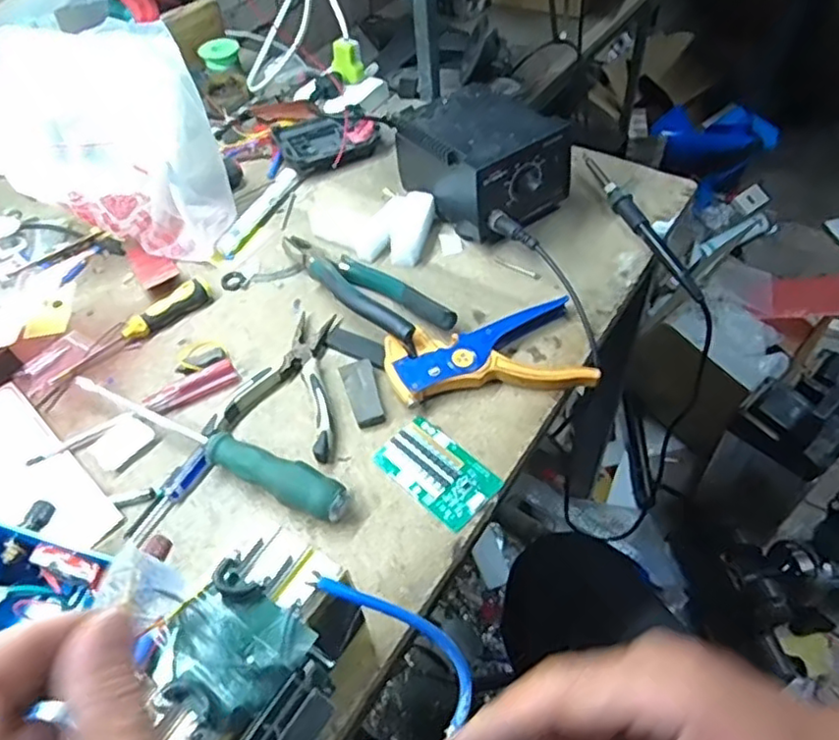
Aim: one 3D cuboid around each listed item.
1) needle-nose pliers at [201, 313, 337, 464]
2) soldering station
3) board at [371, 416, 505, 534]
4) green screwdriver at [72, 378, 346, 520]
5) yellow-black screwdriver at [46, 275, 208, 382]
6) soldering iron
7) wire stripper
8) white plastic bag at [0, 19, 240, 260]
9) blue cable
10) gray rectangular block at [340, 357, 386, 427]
[{"bbox_3d":[-0.106,0.005,0.548,0.100,0.014,0.142,8,55,10],"label":"needle-nose pliers"},{"bbox_3d":[0.062,-0.214,0.649,0.116,0.087,0.152,-36,59,-20],"label":"soldering station"},{"bbox_3d":[0.013,0.076,0.495,0.054,0.005,0.090,-40,61,-22],"label":"board"},{"bbox_3d":[-0.170,0.058,0.506,0.258,0.029,0.030,20,58,17],"label":"green screwdriver"},{"bbox_3d":[-0.262,-0.040,0.596,0.158,0.022,0.024,-36,59,-20],"label":"yellow-black screwdriver"},{"bbox_3d":[0.212,-0.142,0.631,0.017,0.020,0.203,-17,55,-8],"label":"soldering iron"},{"bbox_3d":[0.055,-0.009,0.542,0.162,0.024,0.083,-11,54,-4],"label":"wire stripper"},{"bbox_3d":[-0.286,-0.207,0.616,0.174,0.192,0.099,-2,54,3],"label":"white plastic bag"},{"bbox_3d":[-0.008,0.131,0.320,0.031,0.006,0.103,-41,98,-3],"label":"blue cable"},{"bbox_3d":[-0.046,0.019,0.537,0.027,0.009,0.061,-18,55,-9],"label":"gray rectangular block"}]

